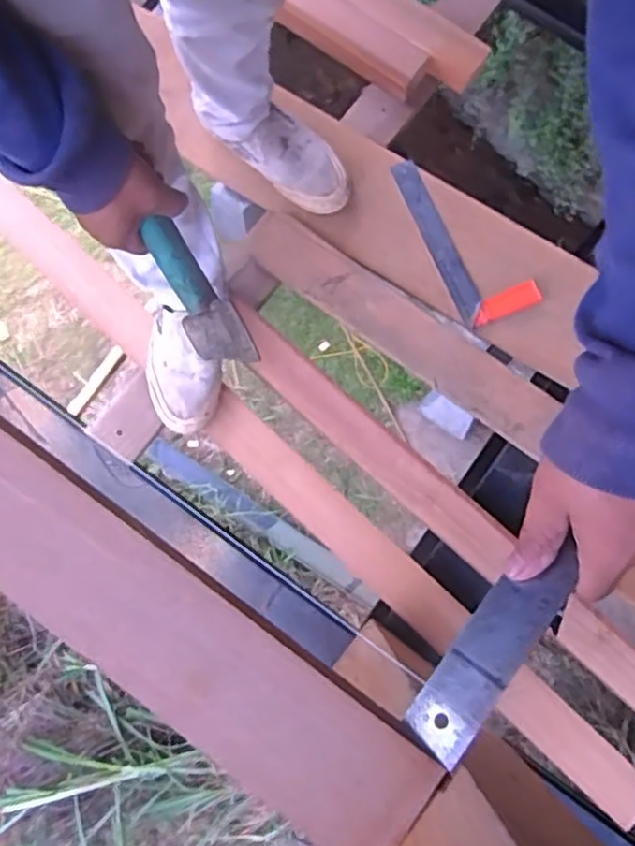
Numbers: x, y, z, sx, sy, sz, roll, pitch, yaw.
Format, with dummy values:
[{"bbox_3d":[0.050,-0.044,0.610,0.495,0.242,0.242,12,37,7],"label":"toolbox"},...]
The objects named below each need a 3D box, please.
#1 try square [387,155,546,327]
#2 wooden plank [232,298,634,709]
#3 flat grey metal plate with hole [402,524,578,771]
[{"bbox_3d":[0.223,-0.295,1.066,0.116,0.012,0.298,-26,79,-6],"label":"try square"},{"bbox_3d":[0.230,0.167,0.967,0.928,0.053,0.077,41,80,8],"label":"wooden plank"},{"bbox_3d":[0.096,0.123,0.374,0.037,0.006,0.126,31,78,41],"label":"flat grey metal plate with hole"}]

